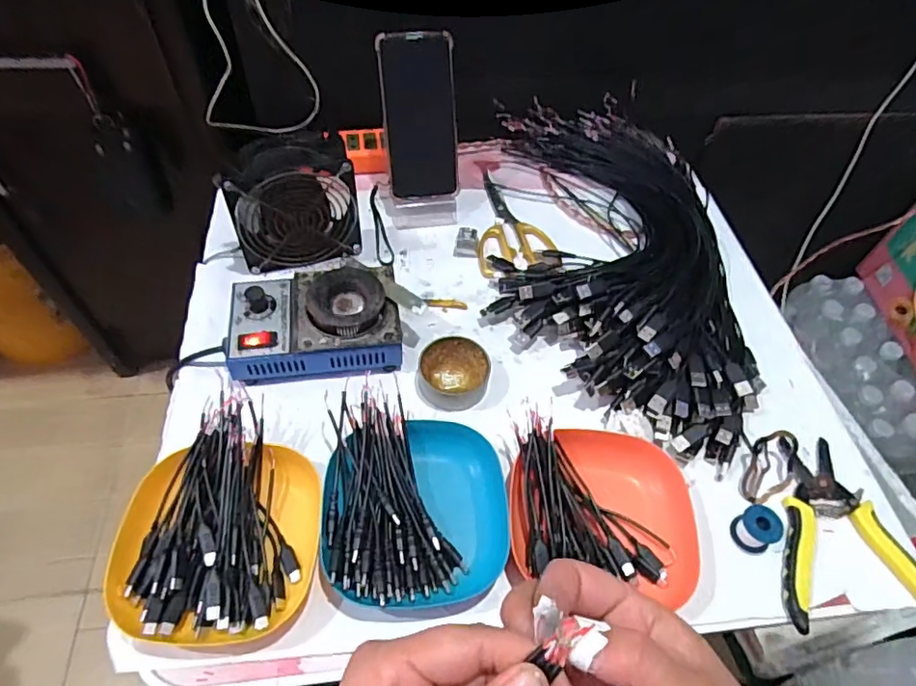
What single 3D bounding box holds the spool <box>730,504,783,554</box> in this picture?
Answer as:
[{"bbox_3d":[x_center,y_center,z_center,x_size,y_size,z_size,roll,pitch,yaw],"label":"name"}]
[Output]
[{"bbox_3d":[0.234,0.146,0.444,0.026,0.030,0.030,-21,60,-18],"label":"spool"}]

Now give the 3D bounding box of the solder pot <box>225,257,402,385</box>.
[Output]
[{"bbox_3d":[-0.129,-0.023,0.515,0.152,0.049,0.113,-7,56,-9],"label":"solder pot"}]

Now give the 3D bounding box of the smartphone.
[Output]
[{"bbox_3d":[-0.040,-0.241,0.611,0.076,0.167,0.011,-8,26,-9],"label":"smartphone"}]

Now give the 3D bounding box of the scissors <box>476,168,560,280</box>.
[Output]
[{"bbox_3d":[0.056,-0.143,0.655,0.084,0.018,0.172,-5,56,-8],"label":"scissors"}]

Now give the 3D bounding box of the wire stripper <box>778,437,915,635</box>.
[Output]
[{"bbox_3d":[0.304,0.148,0.456,0.115,0.018,0.153,3,55,-2],"label":"wire stripper"}]

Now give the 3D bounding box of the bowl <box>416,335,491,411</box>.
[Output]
[{"bbox_3d":[-0.004,0.030,0.517,0.063,0.024,0.068,2,55,-3],"label":"bowl"}]

